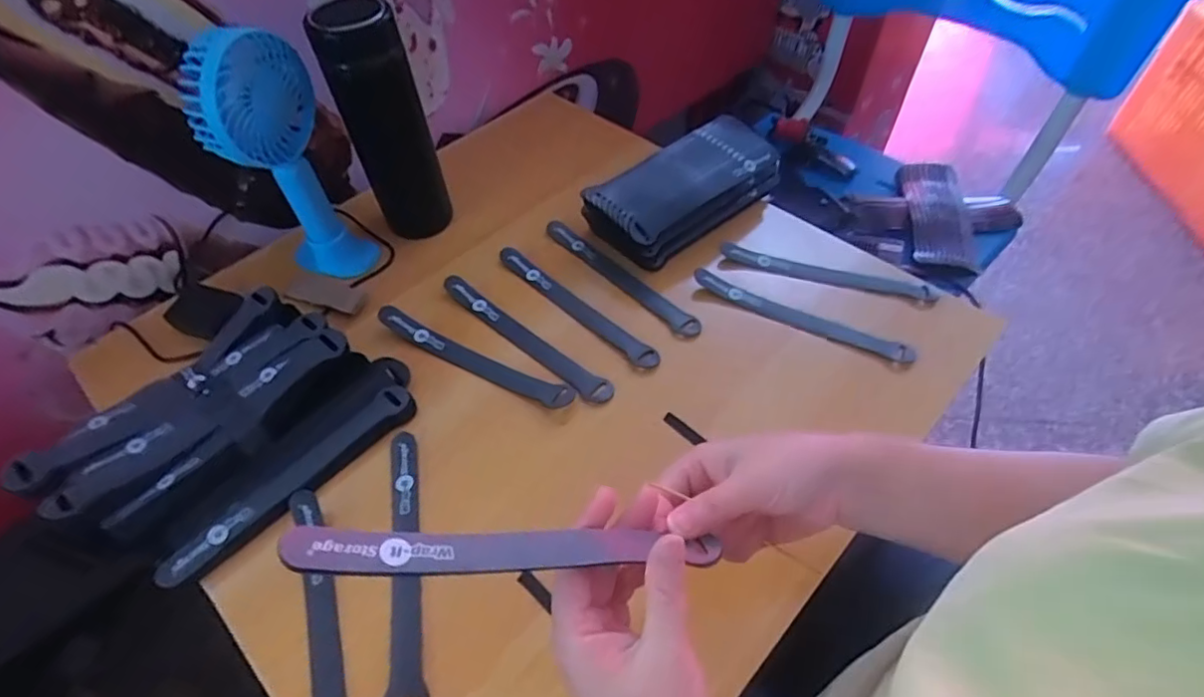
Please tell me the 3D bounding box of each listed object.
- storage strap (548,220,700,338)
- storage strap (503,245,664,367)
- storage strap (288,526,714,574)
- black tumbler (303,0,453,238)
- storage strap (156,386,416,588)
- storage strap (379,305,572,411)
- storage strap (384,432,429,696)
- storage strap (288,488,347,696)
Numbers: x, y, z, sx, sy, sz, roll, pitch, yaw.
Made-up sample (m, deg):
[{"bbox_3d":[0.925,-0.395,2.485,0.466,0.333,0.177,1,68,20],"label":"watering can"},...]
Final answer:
[{"bbox_3d":[0.014,-0.071,0.558,0.021,0.005,0.191,-38,61,-24],"label":"storage strap"},{"bbox_3d":[-0.027,-0.041,0.535,0.193,0.008,0.020,38,63,26],"label":"storage strap"},{"bbox_3d":[-0.035,0.093,0.272,0.197,0.011,0.019,8,50,-21],"label":"storage strap"},{"bbox_3d":[-0.196,-0.205,0.553,0.075,0.191,0.076,-19,55,-12],"label":"black tumbler"},{"bbox_3d":[-0.223,0.097,0.437,0.028,0.012,0.196,36,62,25],"label":"storage strap"},{"bbox_3d":[-0.111,0.006,0.502,0.191,0.011,0.022,22,70,20],"label":"storage strap"},{"bbox_3d":[-0.135,0.145,0.404,0.024,0.007,0.192,-11,54,-7],"label":"storage strap"},{"bbox_3d":[-0.178,0.180,0.377,0.024,0.011,0.193,-11,55,-20],"label":"storage strap"}]

